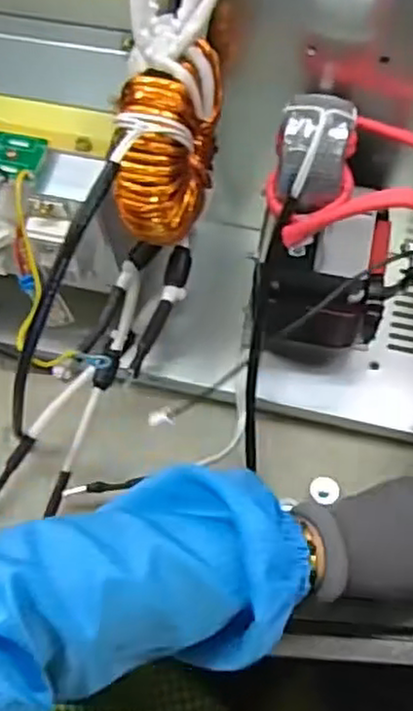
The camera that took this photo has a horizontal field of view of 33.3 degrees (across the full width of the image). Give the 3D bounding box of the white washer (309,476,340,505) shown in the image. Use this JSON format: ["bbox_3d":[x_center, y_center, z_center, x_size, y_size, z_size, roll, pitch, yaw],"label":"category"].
[{"bbox_3d":[0.087,0.099,0.509,0.021,0.004,0.019,11,67,8],"label":"white washer"}]

